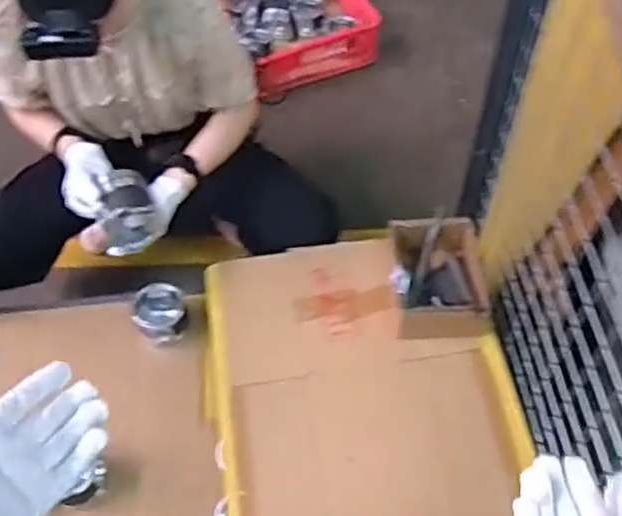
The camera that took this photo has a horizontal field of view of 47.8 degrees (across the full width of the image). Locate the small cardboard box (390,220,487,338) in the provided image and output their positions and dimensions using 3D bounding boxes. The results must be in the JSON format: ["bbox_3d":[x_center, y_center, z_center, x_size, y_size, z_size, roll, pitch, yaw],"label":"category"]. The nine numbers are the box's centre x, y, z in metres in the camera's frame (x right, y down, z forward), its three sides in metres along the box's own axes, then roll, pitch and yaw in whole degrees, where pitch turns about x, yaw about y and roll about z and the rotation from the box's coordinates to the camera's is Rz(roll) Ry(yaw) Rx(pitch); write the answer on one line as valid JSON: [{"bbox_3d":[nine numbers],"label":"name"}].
[{"bbox_3d":[0.227,0.036,1.256,0.174,0.092,0.218,-2,56,0],"label":"small cardboard box"}]

